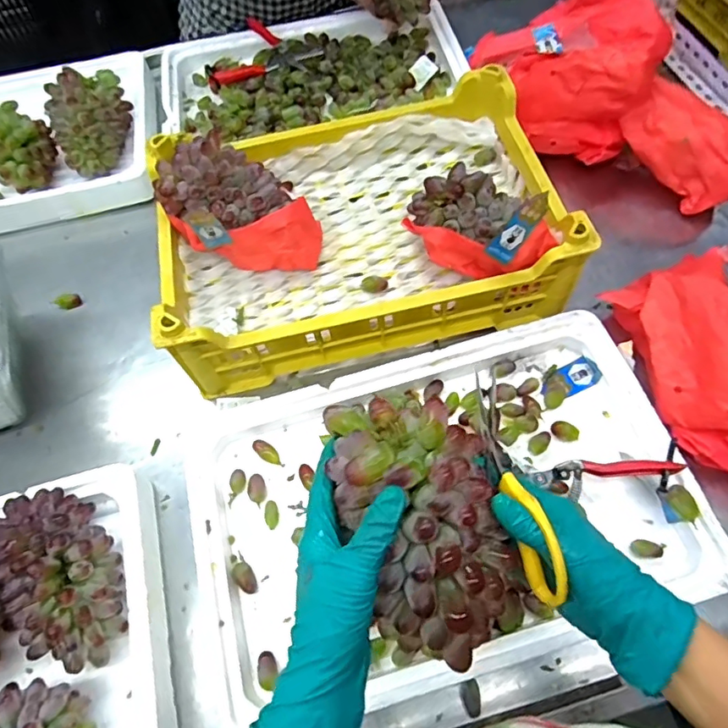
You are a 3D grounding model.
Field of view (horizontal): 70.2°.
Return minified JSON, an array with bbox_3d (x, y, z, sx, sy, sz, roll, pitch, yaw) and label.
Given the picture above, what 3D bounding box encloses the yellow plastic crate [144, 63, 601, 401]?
[{"bbox_3d":[-0.011,-0.170,0.623,0.446,0.147,0.308,-13,62,-2],"label":"yellow plastic crate"}]

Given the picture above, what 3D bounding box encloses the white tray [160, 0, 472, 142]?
[{"bbox_3d":[-0.091,-0.498,0.879,0.496,0.042,0.280,-15,63,-3],"label":"white tray"}]

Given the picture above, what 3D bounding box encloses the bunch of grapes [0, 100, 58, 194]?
[{"bbox_3d":[-0.504,-0.313,0.751,0.104,0.084,0.133,-37,64,-16],"label":"bunch of grapes"}]

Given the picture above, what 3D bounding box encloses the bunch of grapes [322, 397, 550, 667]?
[{"bbox_3d":[0.037,0.094,0.331,0.104,0.089,0.166,-17,60,-6],"label":"bunch of grapes"}]

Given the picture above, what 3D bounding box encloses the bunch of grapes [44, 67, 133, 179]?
[{"bbox_3d":[-0.402,-0.359,0.755,0.103,0.084,0.150,-15,60,-4],"label":"bunch of grapes"}]

